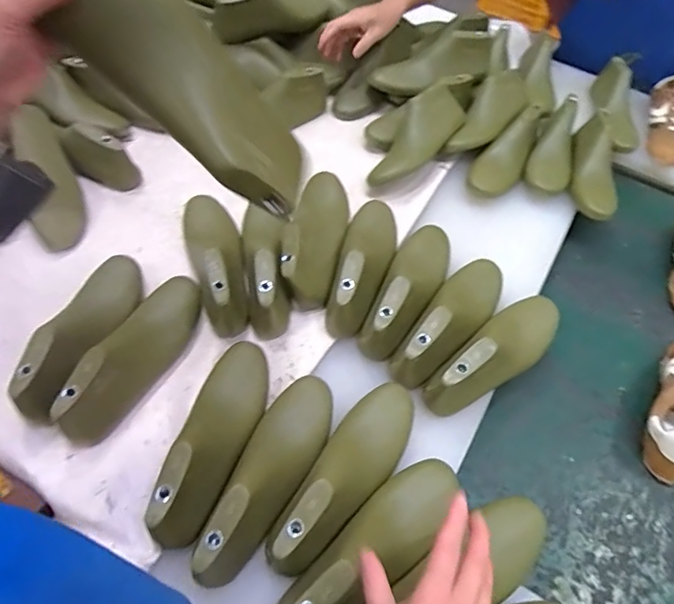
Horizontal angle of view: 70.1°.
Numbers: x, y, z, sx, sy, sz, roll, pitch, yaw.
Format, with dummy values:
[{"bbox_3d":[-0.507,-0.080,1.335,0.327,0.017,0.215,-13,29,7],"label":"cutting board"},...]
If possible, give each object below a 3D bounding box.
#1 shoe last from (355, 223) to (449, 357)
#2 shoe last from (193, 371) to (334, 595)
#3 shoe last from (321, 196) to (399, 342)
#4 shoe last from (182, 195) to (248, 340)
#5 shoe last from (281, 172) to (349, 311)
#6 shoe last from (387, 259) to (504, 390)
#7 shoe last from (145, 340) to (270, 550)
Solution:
[{"bbox_3d":[0.111,-0.038,0.687,0.078,0.075,0.243,23,58,11],"label":"shoe last"},{"bbox_3d":[-0.075,0.186,0.536,0.079,0.084,0.247,23,58,11],"label":"shoe last"},{"bbox_3d":[0.043,-0.068,0.720,0.082,0.089,0.272,13,57,4],"label":"shoe last"},{"bbox_3d":[-0.177,-0.076,0.705,0.075,0.088,0.242,-16,59,-14],"label":"shoe last"},{"bbox_3d":[-0.030,-0.113,0.734,0.083,0.074,0.249,11,56,3],"label":"shoe last"},{"bbox_3d":[0.161,0.015,0.667,0.082,0.070,0.249,36,61,18],"label":"shoe last"},{"bbox_3d":[-0.135,0.145,0.554,0.072,0.091,0.242,15,57,6],"label":"shoe last"}]

